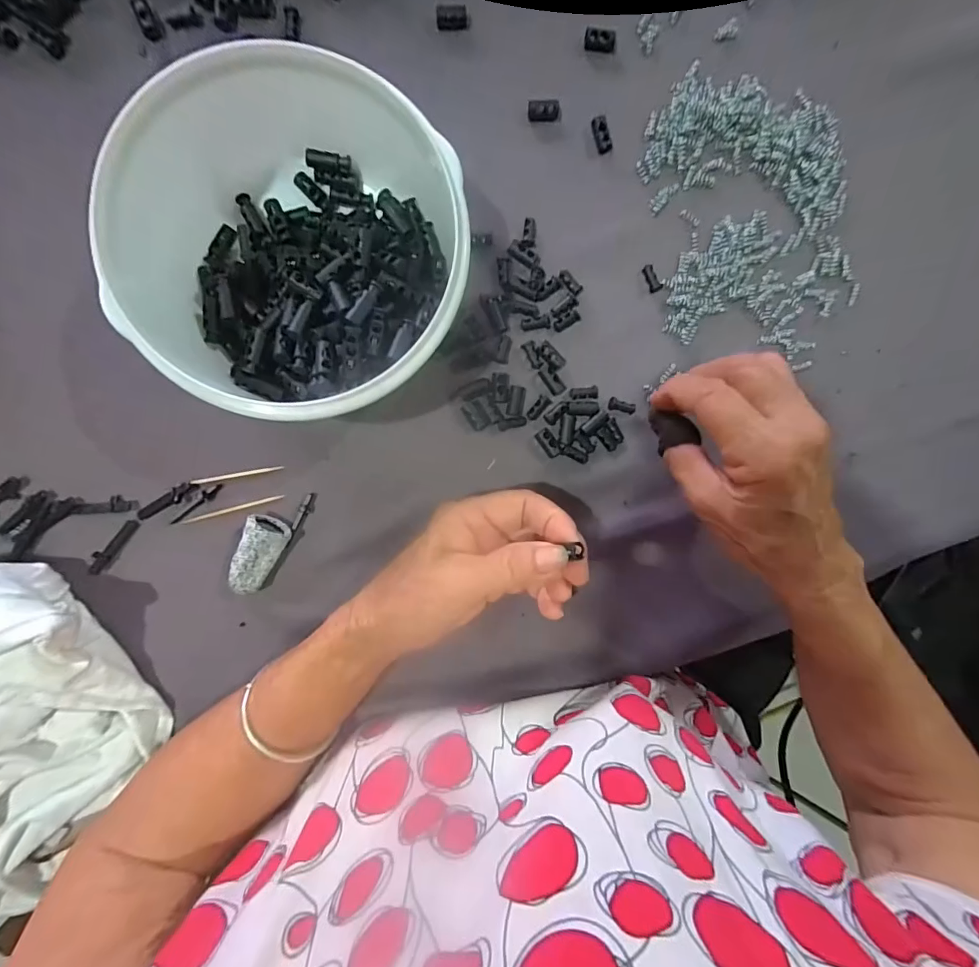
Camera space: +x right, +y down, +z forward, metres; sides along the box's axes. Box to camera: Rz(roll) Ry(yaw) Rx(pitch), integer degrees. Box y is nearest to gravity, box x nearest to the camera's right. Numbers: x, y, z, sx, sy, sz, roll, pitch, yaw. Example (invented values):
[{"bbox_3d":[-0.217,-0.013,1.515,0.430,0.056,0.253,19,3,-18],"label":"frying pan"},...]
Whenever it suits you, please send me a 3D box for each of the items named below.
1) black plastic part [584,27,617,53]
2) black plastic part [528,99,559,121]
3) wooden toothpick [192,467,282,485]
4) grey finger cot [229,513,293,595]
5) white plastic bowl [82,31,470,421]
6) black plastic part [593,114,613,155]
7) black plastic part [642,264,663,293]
[{"bbox_3d":[0.067,-0.270,0.287,0.018,0.008,0.010,3,94,-4],"label":"black plastic part"},{"bbox_3d":[0.033,-0.227,0.288,0.018,0.005,0.011,1,94,-4],"label":"black plastic part"},{"bbox_3d":[-0.152,-0.005,0.286,0.054,0.004,0.004,-11,94,-3],"label":"wooden toothpick"},{"bbox_3d":[-0.137,0.043,0.283,0.022,0.023,0.045,23,92,-5],"label":"grey finger cot"},{"bbox_3d":[-0.095,-0.115,0.248,0.158,0.077,0.144,0,94,-4],"label":"white plastic bowl"},{"bbox_3d":[0.070,-0.214,0.290,0.011,0.006,0.020,-16,95,-3],"label":"black plastic part"},{"bbox_3d":[0.103,-0.129,0.299,0.008,0.004,0.017,-24,95,-2],"label":"black plastic part"}]

